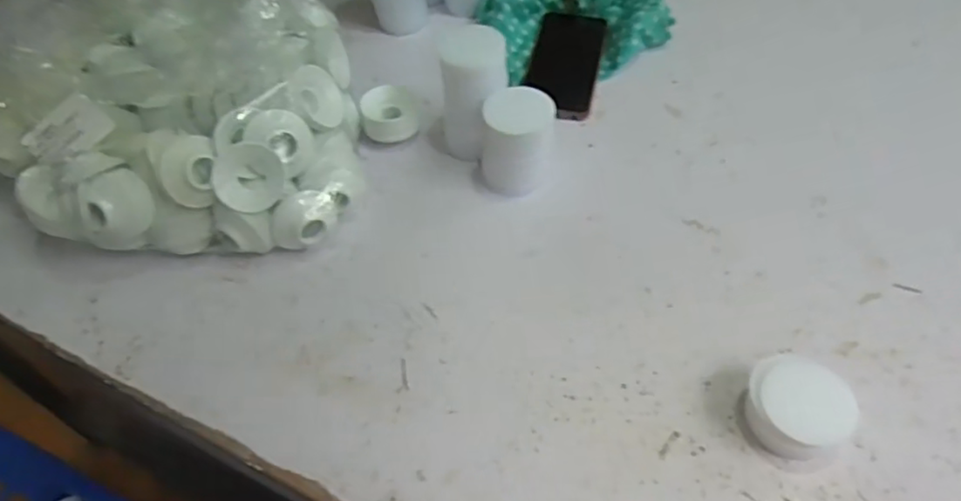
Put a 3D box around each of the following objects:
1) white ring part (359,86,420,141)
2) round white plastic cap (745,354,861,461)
[{"bbox_3d":[-0.090,-0.137,0.658,0.053,0.033,0.057,-8,51,-1],"label":"white ring part"},{"bbox_3d":[0.212,0.106,0.443,0.055,0.041,0.065,-29,54,-17],"label":"round white plastic cap"}]

